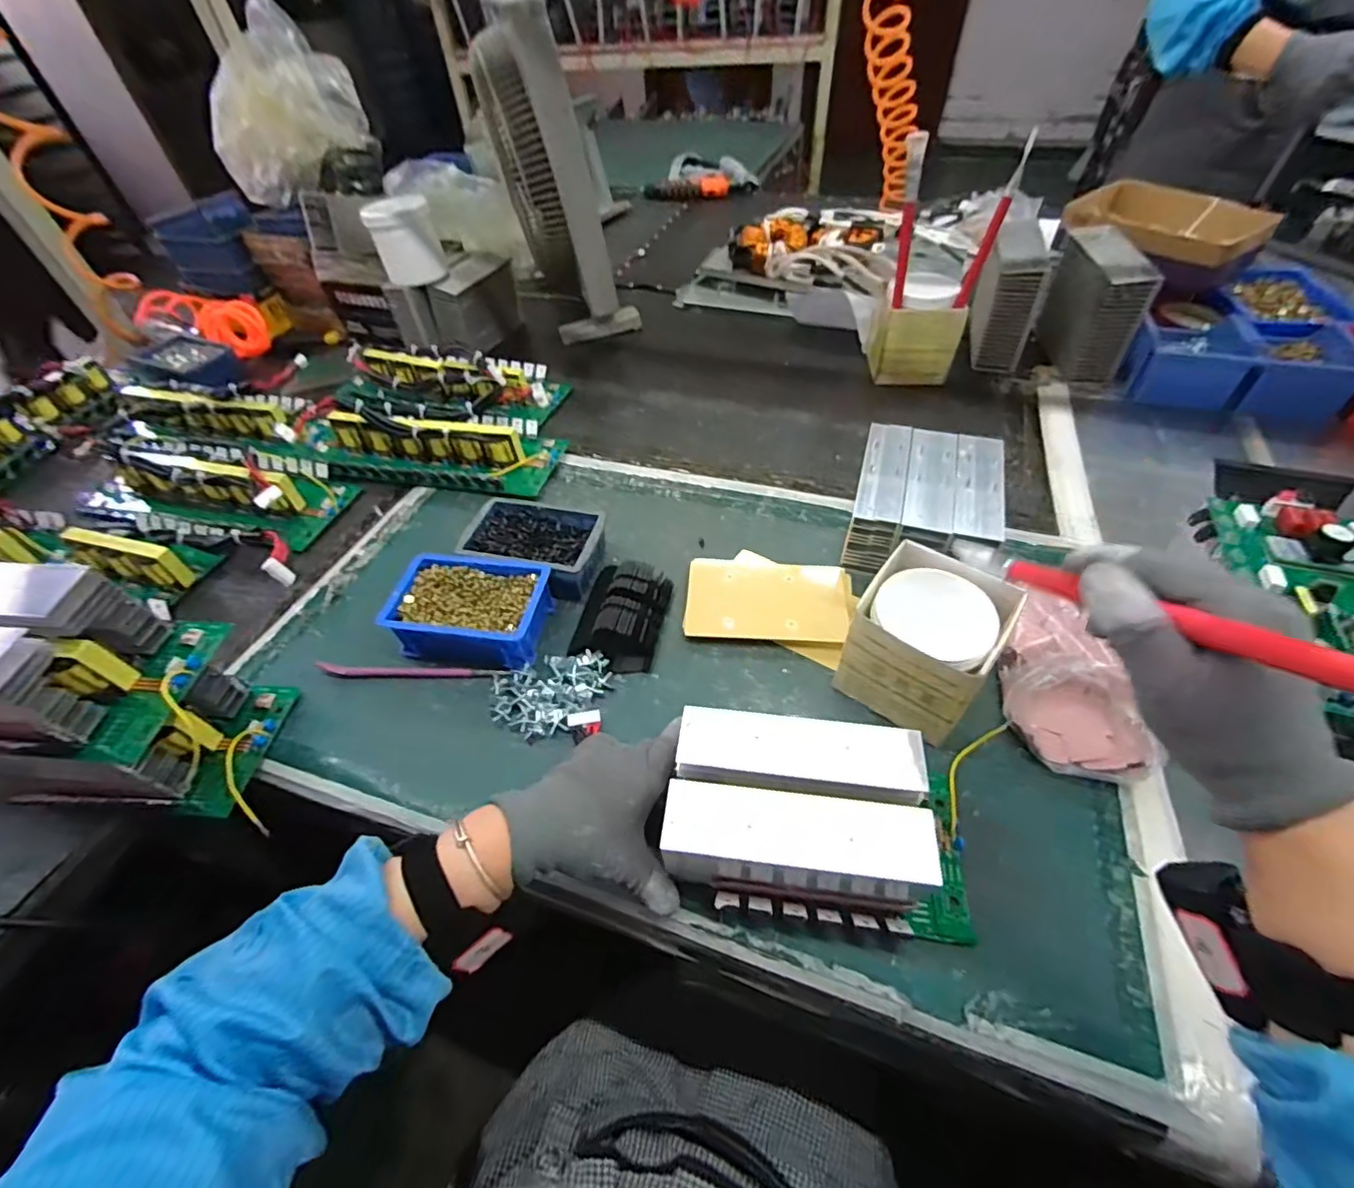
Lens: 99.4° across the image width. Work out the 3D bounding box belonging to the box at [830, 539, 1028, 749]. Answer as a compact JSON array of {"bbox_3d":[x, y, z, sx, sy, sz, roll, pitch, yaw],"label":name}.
[{"bbox_3d":[0.212,0.040,0.495,0.107,0.101,0.109,29,57,25],"label":"box"}]

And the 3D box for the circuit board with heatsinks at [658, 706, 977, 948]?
[{"bbox_3d":[0.104,0.162,0.409,0.207,0.089,0.117,5,50,7],"label":"circuit board with heatsinks"}]

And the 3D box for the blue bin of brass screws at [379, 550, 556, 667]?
[{"bbox_3d":[-0.203,0.014,0.575,0.141,0.050,0.107,8,51,10],"label":"blue bin of brass screws"}]

